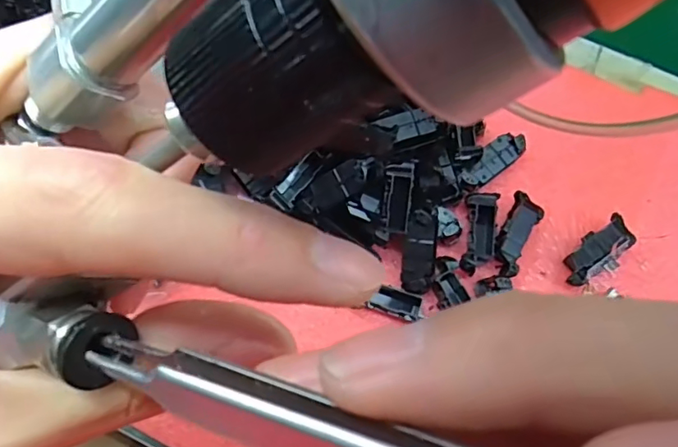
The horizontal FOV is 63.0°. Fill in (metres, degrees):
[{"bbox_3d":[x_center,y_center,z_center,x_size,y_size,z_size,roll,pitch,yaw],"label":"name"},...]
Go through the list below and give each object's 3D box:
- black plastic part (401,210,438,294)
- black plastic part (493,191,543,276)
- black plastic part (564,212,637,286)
[{"bbox_3d":[0.050,0.017,0.340,0.020,0.017,0.050,3,99,-2],"label":"black plastic part"},{"bbox_3d":[0.113,0.008,0.355,0.020,0.016,0.057,27,72,6],"label":"black plastic part"},{"bbox_3d":[0.164,0.018,0.350,0.053,0.026,0.026,-30,76,-12],"label":"black plastic part"}]

